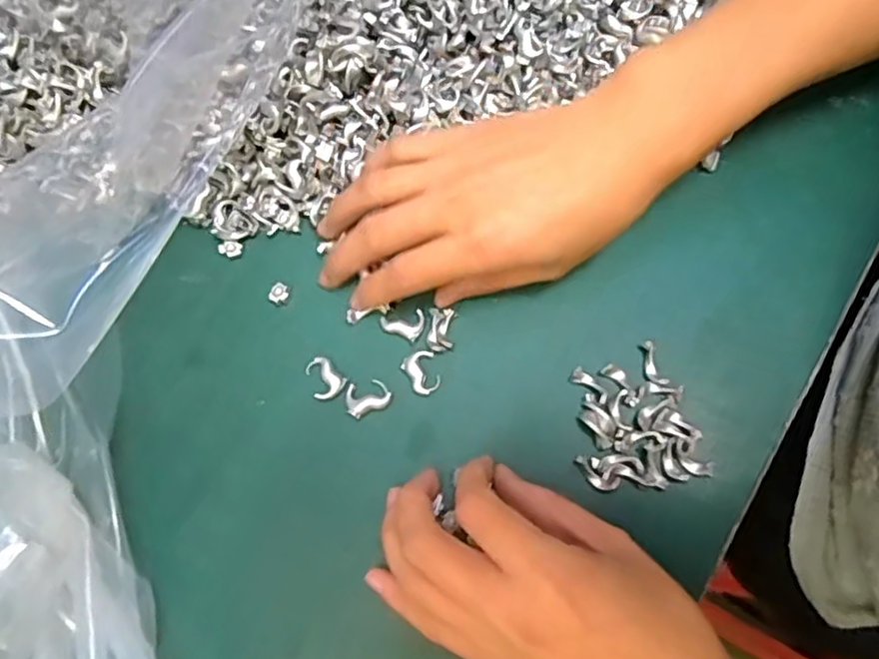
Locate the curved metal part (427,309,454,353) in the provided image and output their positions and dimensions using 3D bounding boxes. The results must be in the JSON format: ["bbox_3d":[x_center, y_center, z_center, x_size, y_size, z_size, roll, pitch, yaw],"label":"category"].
[{"bbox_3d":[0.000,0.000,0.296,0.011,0.004,0.019,3,74,2],"label":"curved metal part"}]

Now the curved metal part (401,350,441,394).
[{"bbox_3d":[-0.007,0.019,0.291,0.015,0.004,0.019,-31,75,-7],"label":"curved metal part"}]

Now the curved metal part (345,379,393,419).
[{"bbox_3d":[-0.032,0.030,0.289,0.020,0.004,0.015,-24,75,-6],"label":"curved metal part"}]

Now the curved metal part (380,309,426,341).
[{"bbox_3d":[-0.016,-0.002,0.296,0.020,0.004,0.014,-13,74,-3],"label":"curved metal part"}]

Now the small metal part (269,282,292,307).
[{"bbox_3d":[-0.075,-0.017,0.305,0.009,0.004,0.011,22,75,7],"label":"small metal part"}]

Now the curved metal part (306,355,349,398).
[{"bbox_3d":[-0.052,0.022,0.291,0.015,0.004,0.019,-43,77,-10],"label":"curved metal part"}]

